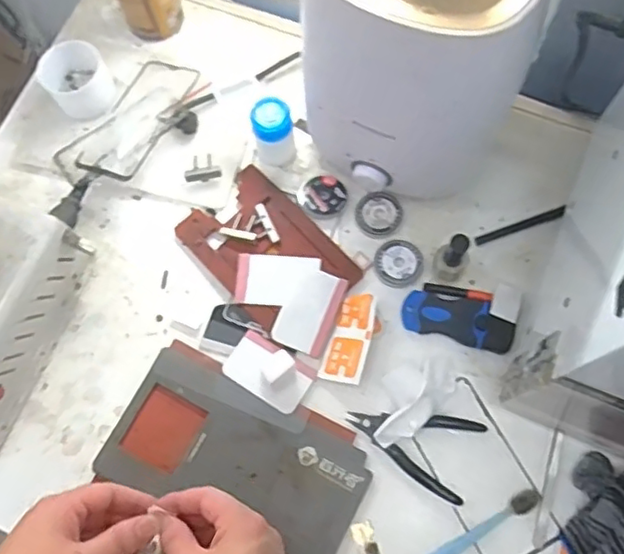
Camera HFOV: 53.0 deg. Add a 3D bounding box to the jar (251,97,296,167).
[{"bbox_3d":[-0.038,-0.146,0.631,0.038,0.065,0.036,-1,72,2],"label":"jar"}]

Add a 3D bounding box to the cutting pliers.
[{"bbox_3d":[0.091,0.148,0.570,0.118,0.009,0.072,21,75,8],"label":"cutting pliers"}]

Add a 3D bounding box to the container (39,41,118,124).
[{"bbox_3d":[-0.248,-0.209,0.673,0.069,0.042,0.075,-1,72,2],"label":"container"}]

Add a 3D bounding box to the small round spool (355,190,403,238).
[{"bbox_3d":[0.068,-0.063,0.636,0.046,0.011,0.046,24,75,9],"label":"small round spool"}]

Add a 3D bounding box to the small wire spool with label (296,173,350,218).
[{"bbox_3d":[0.012,-0.084,0.646,0.049,0.012,0.049,-1,72,2],"label":"small wire spool with label"}]

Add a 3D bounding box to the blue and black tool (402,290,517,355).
[{"bbox_3d":[0.140,0.041,0.598,0.104,0.015,0.041,14,74,6],"label":"blue and black tool"}]

